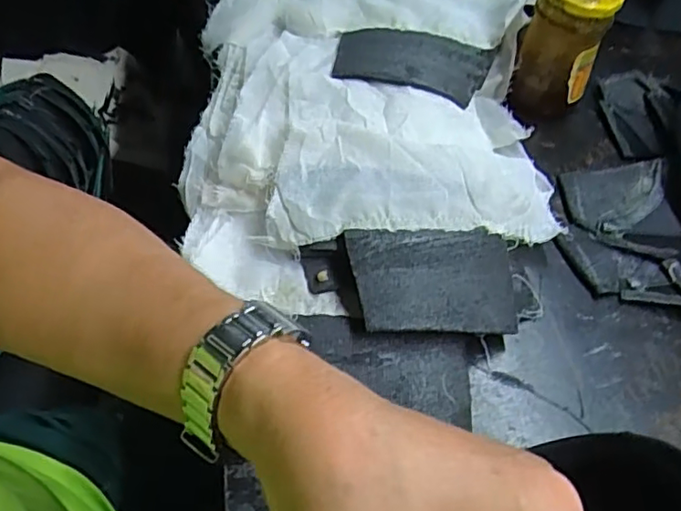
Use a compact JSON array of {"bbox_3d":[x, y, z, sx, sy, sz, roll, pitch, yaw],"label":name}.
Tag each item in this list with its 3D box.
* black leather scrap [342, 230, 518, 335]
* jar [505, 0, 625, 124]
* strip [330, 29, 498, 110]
[{"bbox_3d":[0.058,0.015,0.346,0.103,0.010,0.061,1,71,-20],"label":"black leather scrap"},{"bbox_3d":[0.170,-0.160,0.462,0.056,0.108,0.048,24,55,12],"label":"jar"},{"bbox_3d":[0.057,-0.148,0.450,0.118,0.024,0.077,11,53,3],"label":"strip"}]

